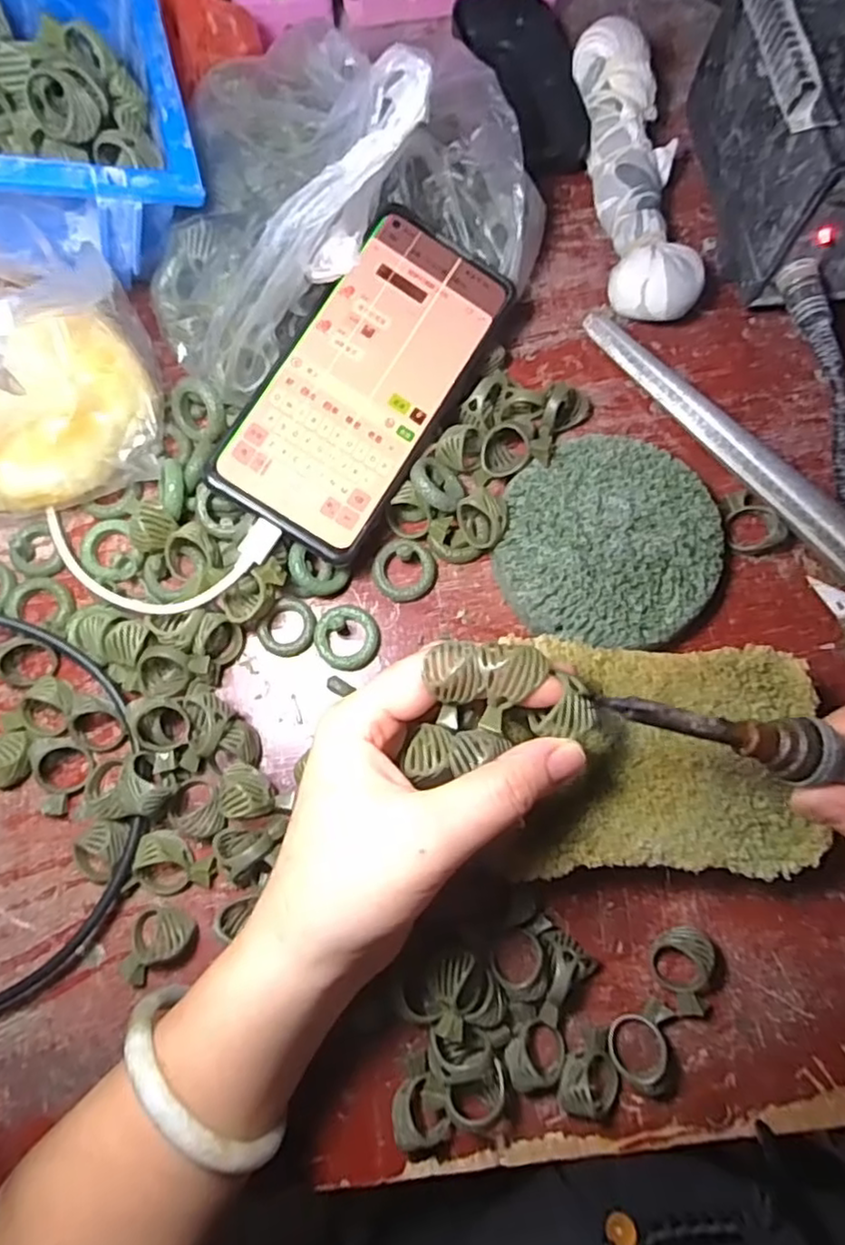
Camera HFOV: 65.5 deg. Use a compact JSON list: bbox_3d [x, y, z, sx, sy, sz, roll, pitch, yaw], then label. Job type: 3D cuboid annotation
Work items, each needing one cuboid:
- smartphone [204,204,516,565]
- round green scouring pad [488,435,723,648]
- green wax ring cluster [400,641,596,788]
[{"bbox_3d":[-0.024,-0.113,0.304,0.077,0.006,0.166,32,81,-6],"label":"smartphone"},{"bbox_3d":[0.088,-0.038,0.310,0.098,0.020,0.097,0,79,0],"label":"round green scouring pad"},{"bbox_3d":[0.023,0.027,0.234,0.065,0.022,0.042,-17,80,-3],"label":"green wax ring cluster"}]

